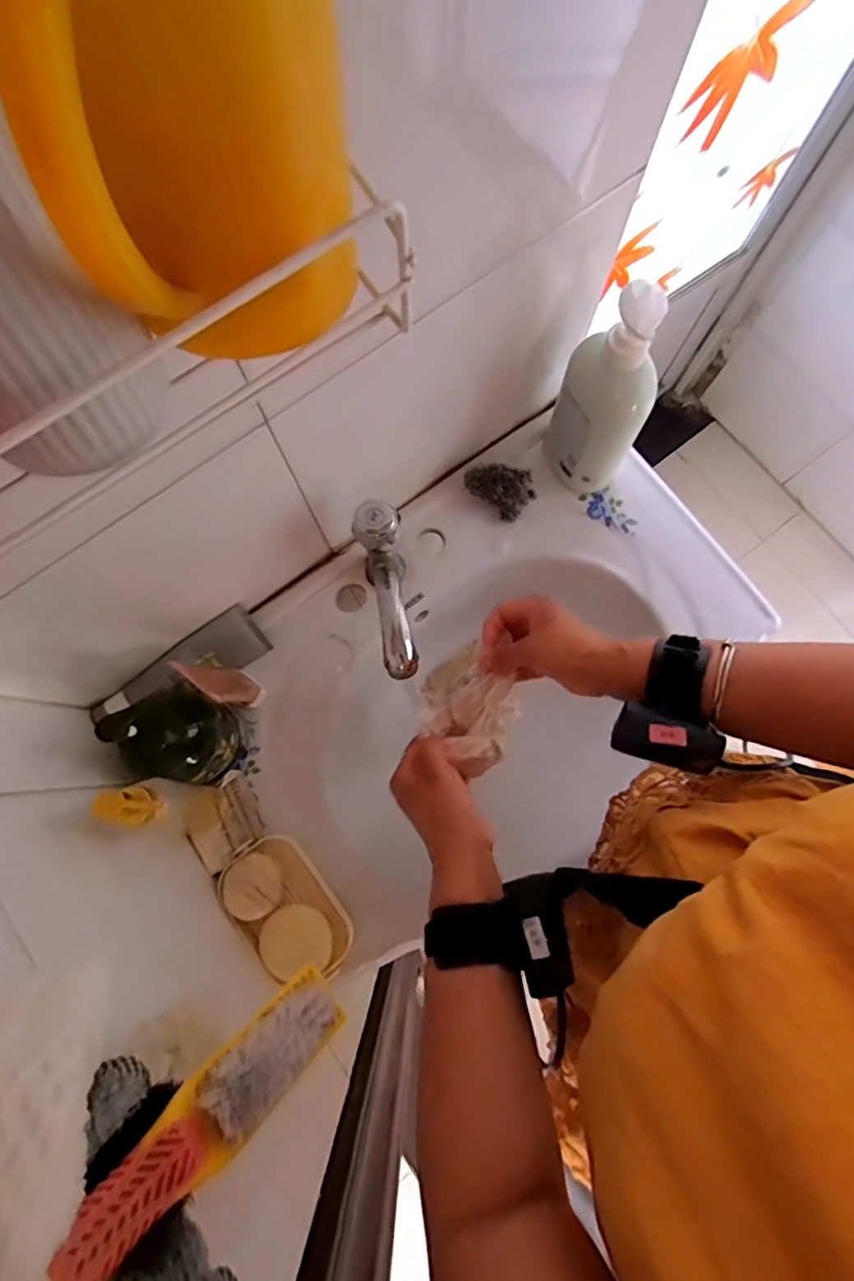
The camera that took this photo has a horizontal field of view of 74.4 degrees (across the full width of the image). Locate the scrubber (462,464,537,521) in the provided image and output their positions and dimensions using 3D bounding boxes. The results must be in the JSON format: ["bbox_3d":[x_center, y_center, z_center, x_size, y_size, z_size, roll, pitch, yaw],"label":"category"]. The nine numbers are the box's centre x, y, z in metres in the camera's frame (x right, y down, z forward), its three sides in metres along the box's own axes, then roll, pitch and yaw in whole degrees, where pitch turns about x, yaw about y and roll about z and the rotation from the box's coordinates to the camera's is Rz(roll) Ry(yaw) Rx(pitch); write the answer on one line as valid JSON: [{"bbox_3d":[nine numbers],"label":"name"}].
[{"bbox_3d":[0.079,-0.166,0.605,0.070,0.040,0.043,31,80,7],"label":"scrubber"}]

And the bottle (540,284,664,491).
[{"bbox_3d":[0.167,-0.221,0.531,0.060,0.200,0.085,-24,79,-4],"label":"bottle"}]

